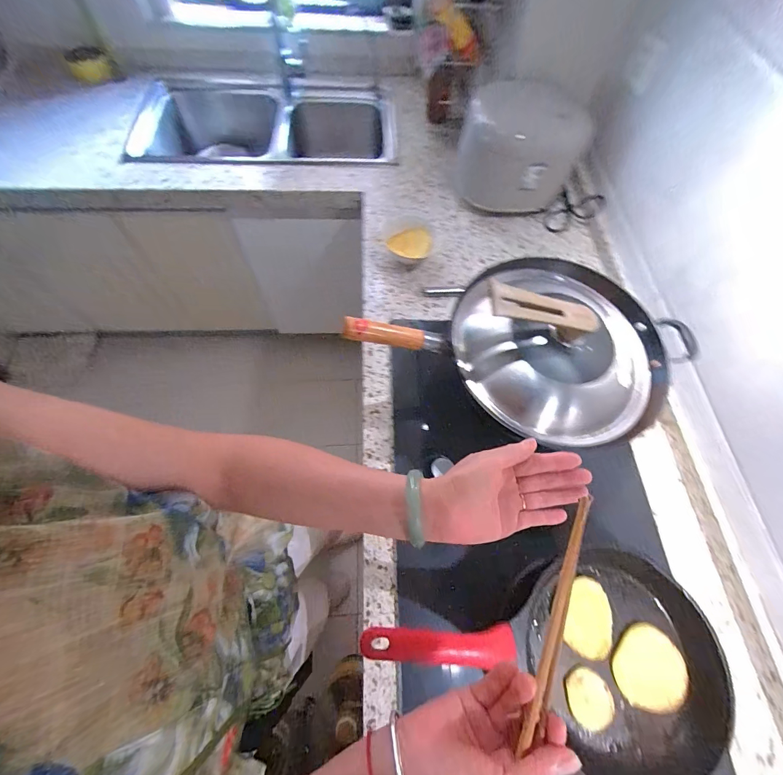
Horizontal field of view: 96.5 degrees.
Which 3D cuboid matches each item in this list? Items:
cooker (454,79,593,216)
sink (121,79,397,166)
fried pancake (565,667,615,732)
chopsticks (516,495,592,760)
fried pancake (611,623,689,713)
[{"bbox_3d":[0.306,-0.585,0.864,0.270,0.227,0.211,12,65,3],"label":"cooker"},{"bbox_3d":[-0.377,-0.777,1.120,0.741,0.189,0.448,0,65,-3],"label":"sink"},{"bbox_3d":[0.245,0.387,0.434,0.051,0.013,0.064,-13,66,-8],"label":"fried pancake"},{"bbox_3d":[0.125,0.198,0.272,0.016,0.008,0.222,18,80,6],"label":"chopsticks"},{"bbox_3d":[0.331,0.362,0.451,0.083,0.015,0.093,34,68,13],"label":"fried pancake"}]

